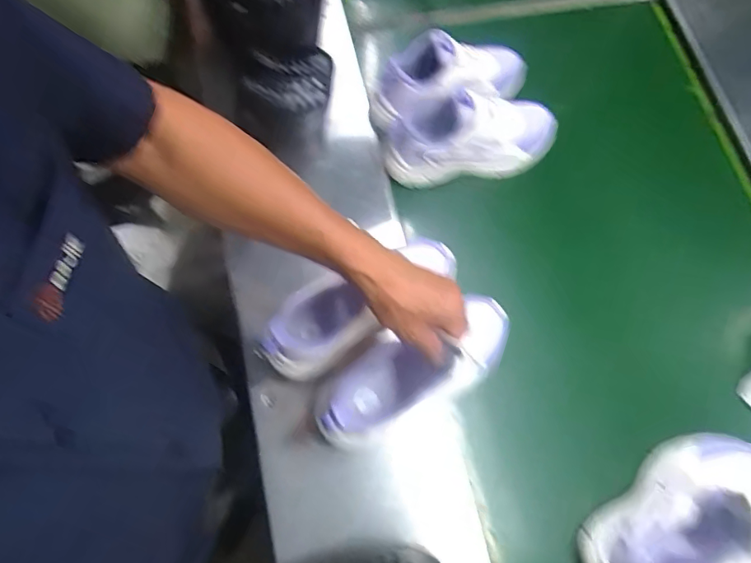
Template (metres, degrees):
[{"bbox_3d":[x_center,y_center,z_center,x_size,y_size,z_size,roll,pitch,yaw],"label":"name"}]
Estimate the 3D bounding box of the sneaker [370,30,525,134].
[{"bbox_3d":[0.116,-0.311,0.736,0.254,0.104,0.095,-13,72,-6],"label":"sneaker"}]

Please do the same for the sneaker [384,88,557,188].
[{"bbox_3d":[0.144,-0.218,0.710,0.256,0.119,0.094,-6,71,-4],"label":"sneaker"}]

